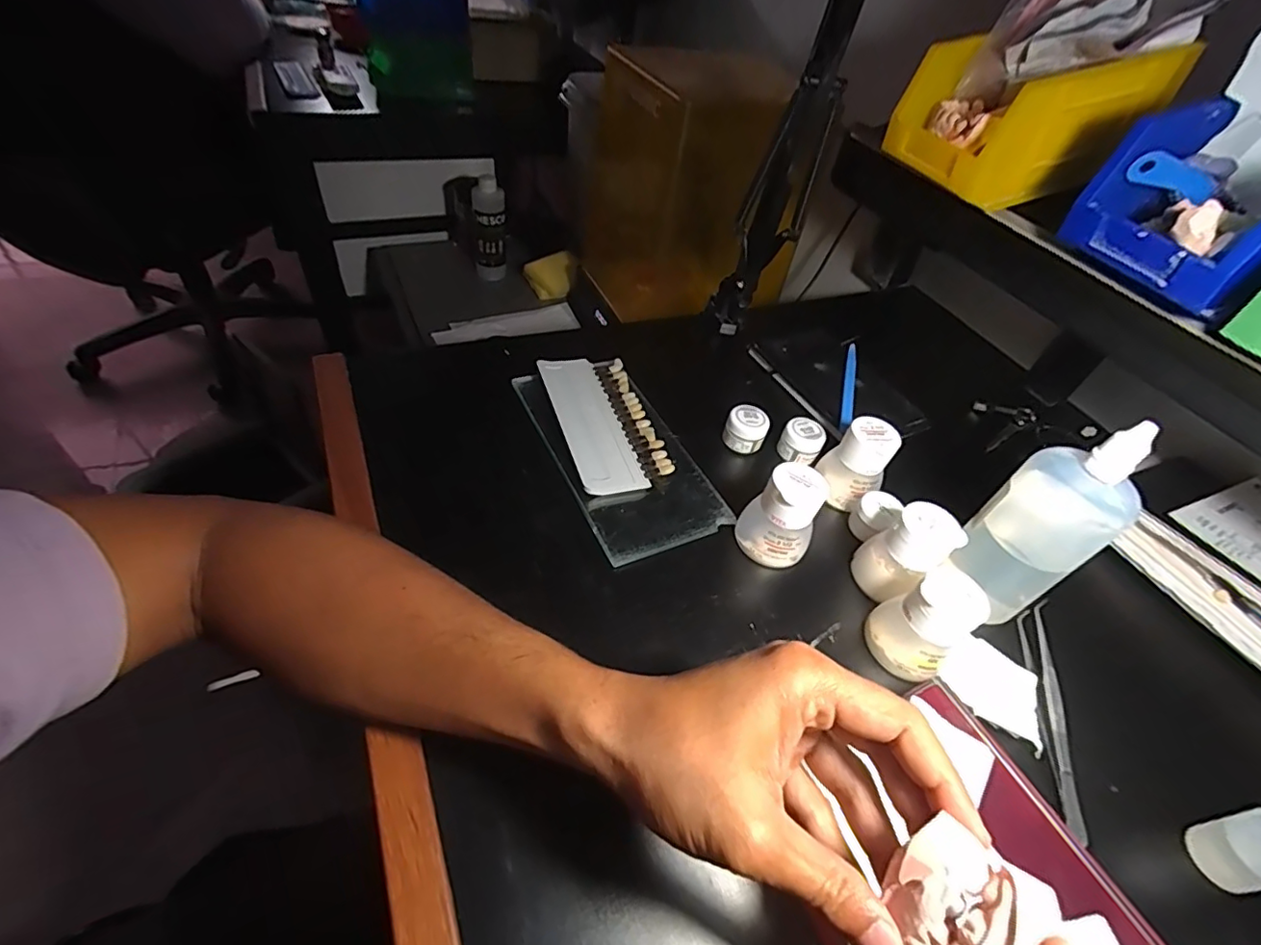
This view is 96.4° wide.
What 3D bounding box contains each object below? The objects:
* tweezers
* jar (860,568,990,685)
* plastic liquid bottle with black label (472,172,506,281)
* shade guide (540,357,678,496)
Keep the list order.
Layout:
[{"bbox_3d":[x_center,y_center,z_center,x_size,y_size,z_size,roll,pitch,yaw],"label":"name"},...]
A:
[{"bbox_3d":[0.253,0.142,0.339,0.013,0.019,0.136,16,47,4],"label":"tweezers"},{"bbox_3d":[0.176,0.089,0.339,0.045,0.063,0.047,5,47,-6],"label":"jar"},{"bbox_3d":[-0.232,-0.397,0.929,0.053,0.163,0.061,-3,49,-13],"label":"plastic liquid bottle with black label"},{"bbox_3d":[-0.022,-0.044,0.459,0.071,0.012,0.151,-9,50,-18],"label":"shade guide"}]

